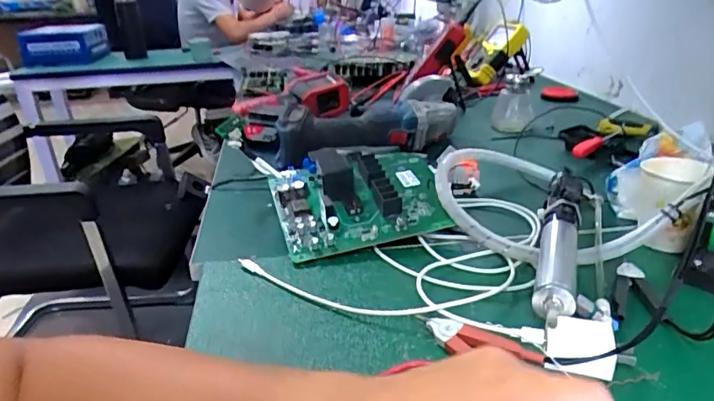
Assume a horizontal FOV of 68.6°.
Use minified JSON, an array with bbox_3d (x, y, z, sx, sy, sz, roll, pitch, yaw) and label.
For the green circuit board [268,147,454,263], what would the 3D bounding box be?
[{"bbox_3d":[0.003,-0.007,0.588,0.188,0.054,0.154,-8,44,-11],"label":"green circuit board"}]

